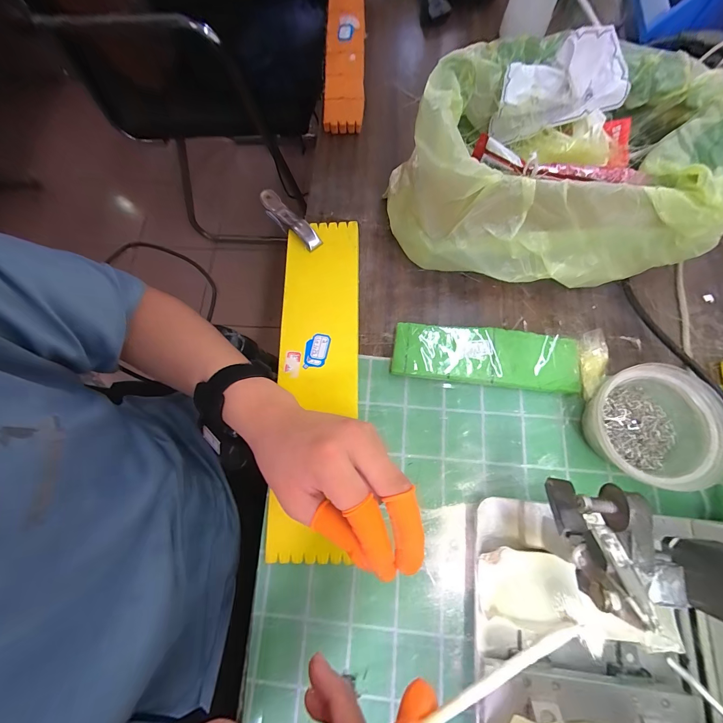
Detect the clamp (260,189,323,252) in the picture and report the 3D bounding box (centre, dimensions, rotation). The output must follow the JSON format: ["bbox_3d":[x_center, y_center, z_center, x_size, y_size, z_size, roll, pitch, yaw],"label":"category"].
[{"bbox_3d":[-0.086,-0.169,0.381,0.021,0.026,0.113,-39,64,-9],"label":"clamp"}]

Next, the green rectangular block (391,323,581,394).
[{"bbox_3d":[0.123,-0.005,0.318,0.178,0.016,0.056,7,75,4],"label":"green rectangular block"}]

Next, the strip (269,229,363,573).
[{"bbox_3d":[-0.044,0.009,0.322,0.081,0.015,0.337,1,74,2],"label":"strip"}]

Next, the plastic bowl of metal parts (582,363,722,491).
[{"bbox_3d":[0.252,0.058,0.277,0.088,0.053,0.094,-1,74,2],"label":"plastic bowl of metal parts"}]

